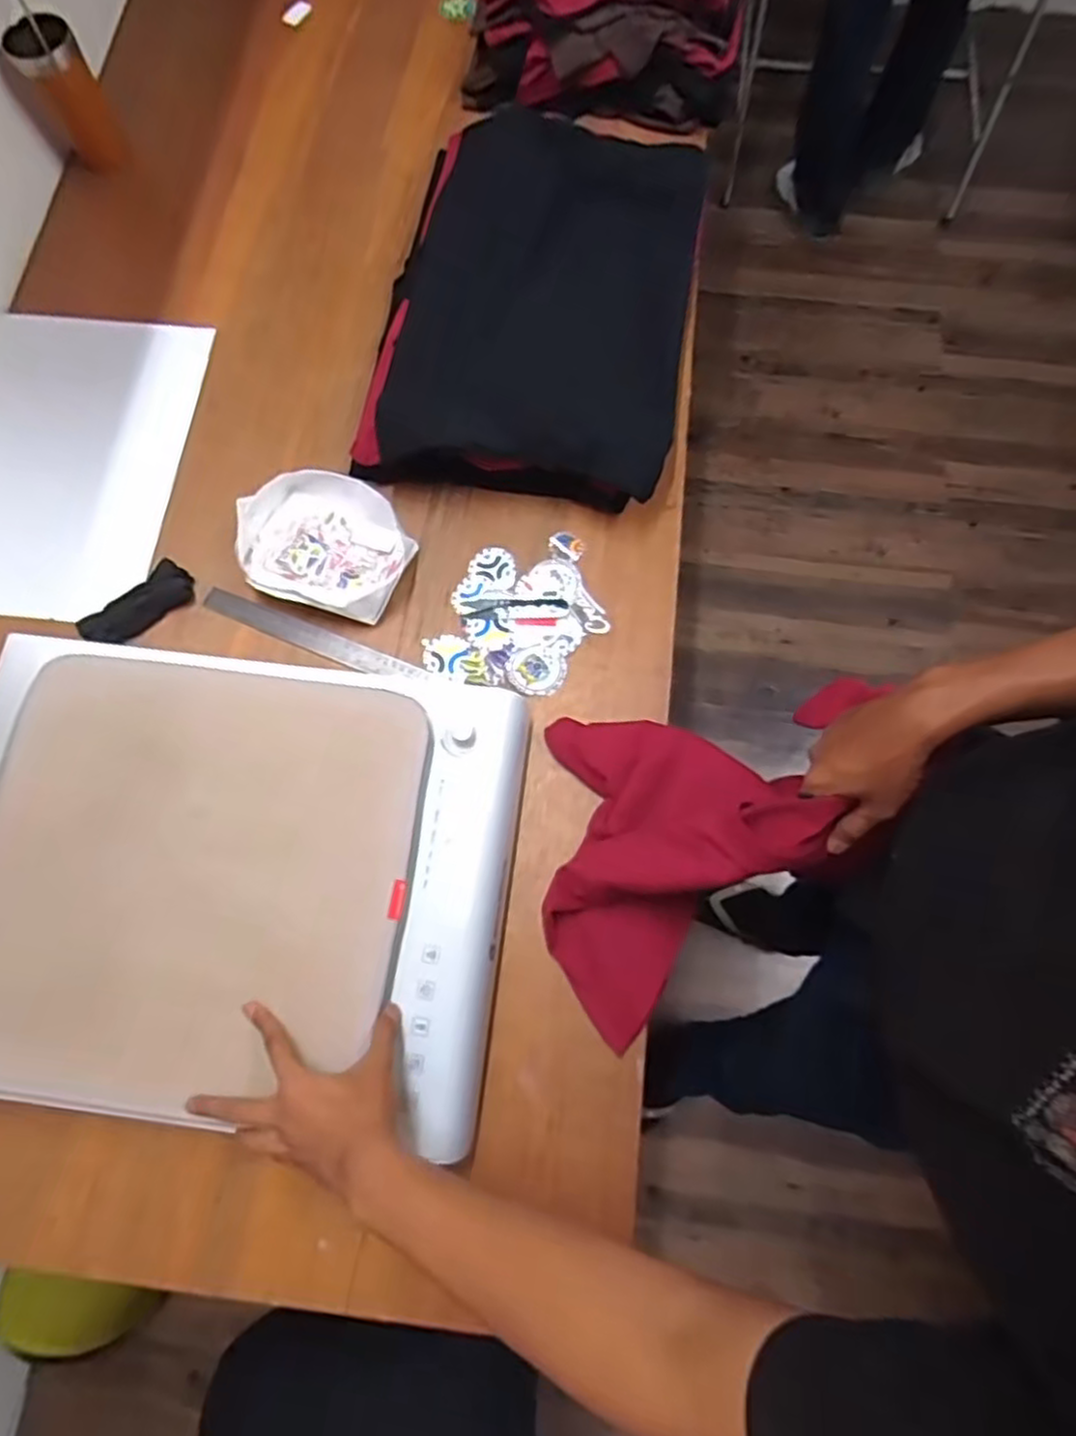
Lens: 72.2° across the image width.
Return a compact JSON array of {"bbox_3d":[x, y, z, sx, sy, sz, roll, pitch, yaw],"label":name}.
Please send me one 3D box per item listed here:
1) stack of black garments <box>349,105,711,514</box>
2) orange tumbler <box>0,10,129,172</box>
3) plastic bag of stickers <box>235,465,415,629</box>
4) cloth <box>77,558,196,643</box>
[{"bbox_3d":[-0.002,-0.508,0.898,0.374,0.092,0.517,8,74,3],"label":"stack of black garments"},{"bbox_3d":[-0.614,-0.816,0.973,0.081,0.144,0.078,0,74,1],"label":"orange tumbler"},{"bbox_3d":[-0.244,-0.196,0.843,0.205,0.043,0.161,12,74,4],"label":"plastic bag of stickers"},{"bbox_3d":[-0.450,-0.125,0.834,0.127,0.031,0.051,-35,76,-9],"label":"cloth"}]

